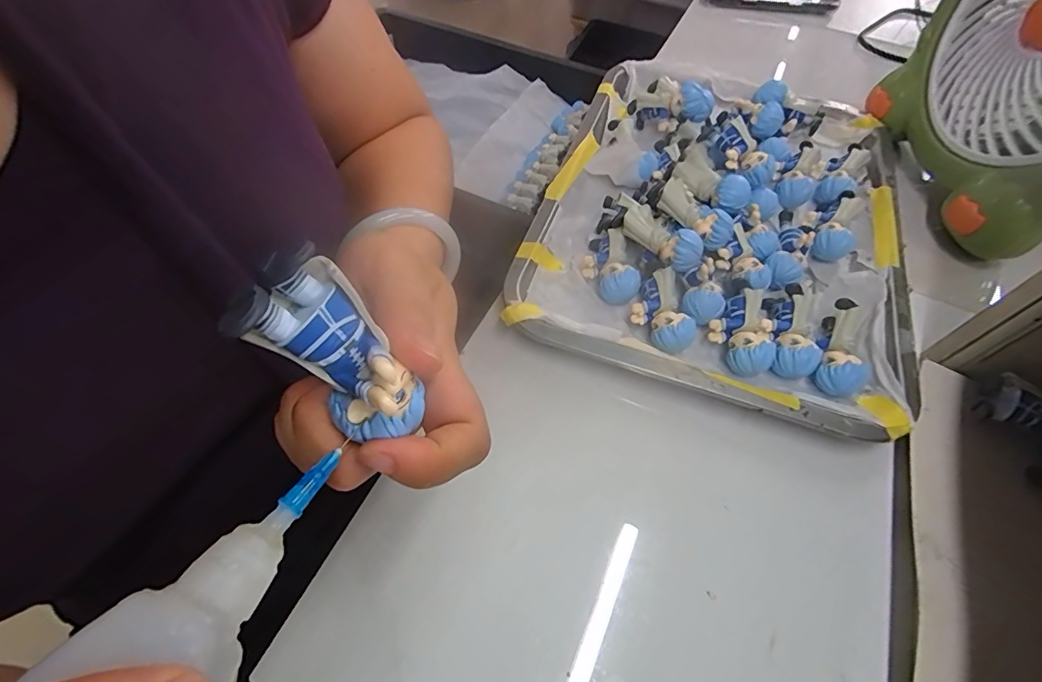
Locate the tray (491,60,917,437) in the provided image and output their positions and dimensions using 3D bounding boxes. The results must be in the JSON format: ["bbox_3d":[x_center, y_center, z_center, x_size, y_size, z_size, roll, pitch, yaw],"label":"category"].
[{"bbox_3d":[0.153,-0.112,0.356,0.252,0.033,0.330,18,59,9],"label":"tray"}]

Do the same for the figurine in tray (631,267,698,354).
[{"bbox_3d":[0.090,-0.017,0.311,0.032,0.022,0.054,-10,59,-8],"label":"figurine in tray"}]

